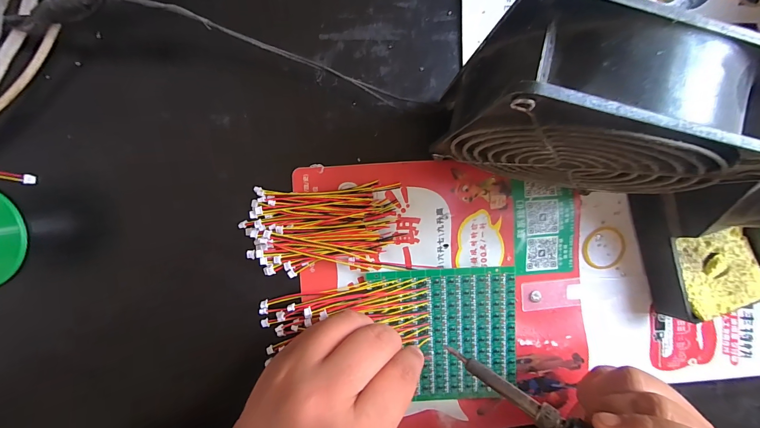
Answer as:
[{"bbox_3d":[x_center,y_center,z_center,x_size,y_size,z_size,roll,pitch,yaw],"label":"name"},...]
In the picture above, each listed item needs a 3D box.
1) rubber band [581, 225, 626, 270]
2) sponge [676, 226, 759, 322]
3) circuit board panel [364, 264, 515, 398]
[{"bbox_3d":[0.163,0.025,0.232,0.033,0.004,0.031,-7,95,-4],"label":"rubber band"},{"bbox_3d":[0.230,0.039,0.218,0.054,0.005,0.053,-13,80,-2],"label":"sponge"},{"bbox_3d":[0.044,0.084,0.221,0.097,0.008,0.092,-4,95,-4],"label":"circuit board panel"}]

